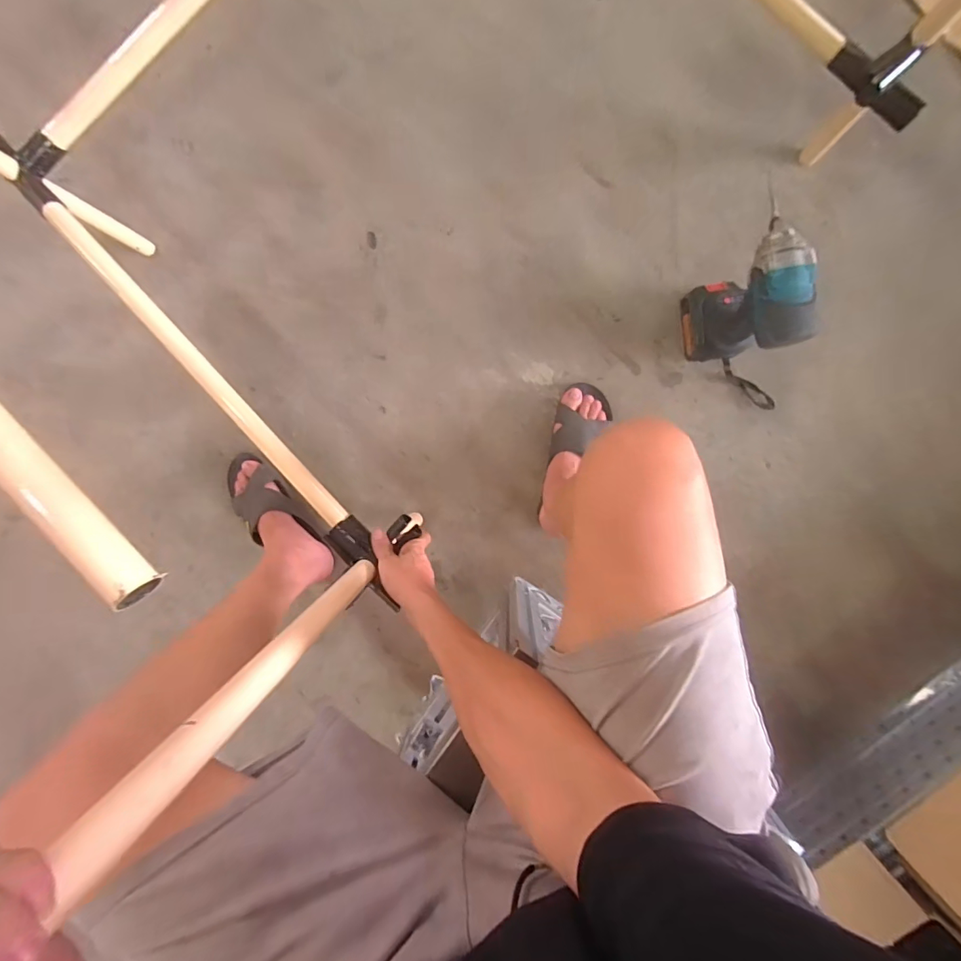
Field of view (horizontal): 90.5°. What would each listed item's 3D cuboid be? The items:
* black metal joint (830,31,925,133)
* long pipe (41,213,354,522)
[{"bbox_3d":[0.489,-0.489,0.582,0.058,0.081,0.126,-44,91,5],"label":"black metal joint"},{"bbox_3d":[-0.370,-0.149,0.625,0.029,0.030,0.550,-42,91,5],"label":"long pipe"}]

